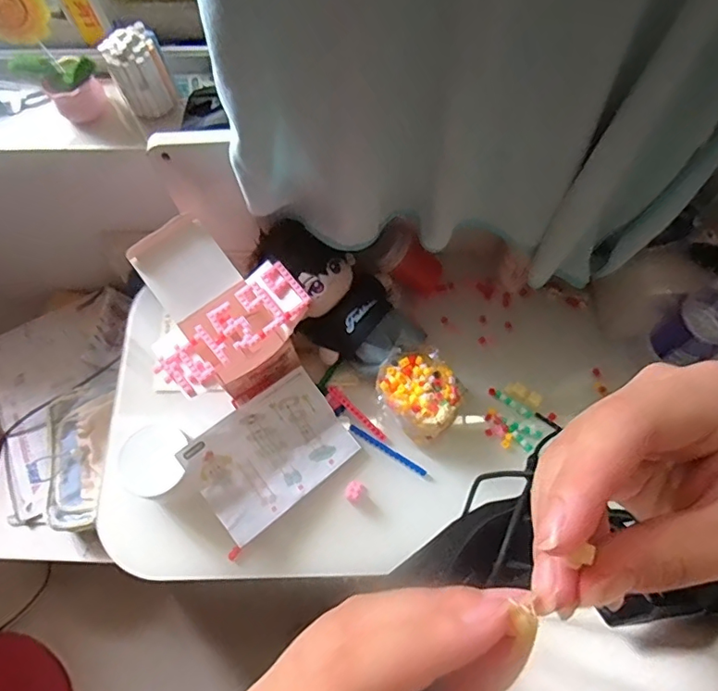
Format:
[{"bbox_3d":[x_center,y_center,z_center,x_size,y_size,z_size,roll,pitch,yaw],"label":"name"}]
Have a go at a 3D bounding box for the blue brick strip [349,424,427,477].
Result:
[{"bbox_3d":[0.034,0.121,0.608,0.101,0.011,0.009,30,72,13],"label":"blue brick strip"}]

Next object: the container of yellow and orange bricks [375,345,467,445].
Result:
[{"bbox_3d":[0.070,0.057,0.603,0.083,0.056,0.093,-38,72,-13],"label":"container of yellow and orange bricks"}]

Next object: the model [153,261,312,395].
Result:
[{"bbox_3d":[-0.139,-0.018,0.567,0.175,0.018,0.060,-38,72,-13],"label":"model"}]

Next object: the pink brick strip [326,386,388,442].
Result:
[{"bbox_3d":[-0.003,0.077,0.616,0.091,0.013,0.012,41,74,16],"label":"pink brick strip"}]

